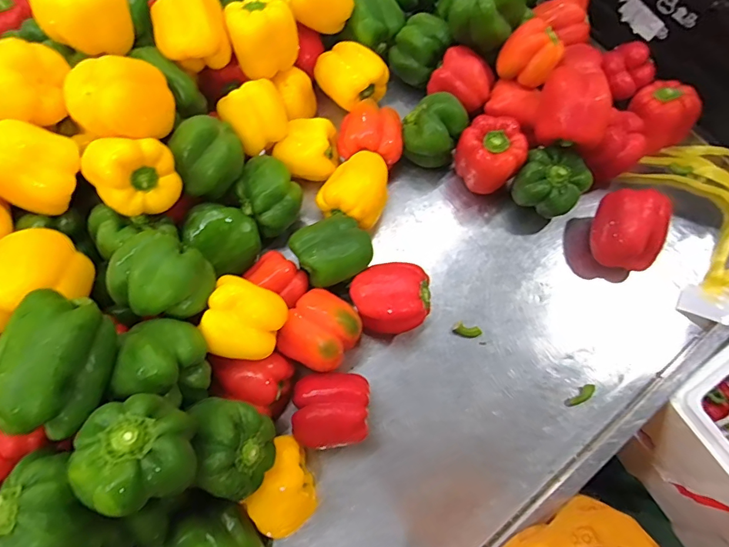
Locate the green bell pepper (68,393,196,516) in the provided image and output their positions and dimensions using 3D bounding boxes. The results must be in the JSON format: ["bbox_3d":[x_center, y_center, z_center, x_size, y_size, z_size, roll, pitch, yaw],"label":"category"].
[{"bbox_3d":[-0.184,0.147,0.370,0.077,0.073,0.084,0,70,-1],"label":"green bell pepper"}]

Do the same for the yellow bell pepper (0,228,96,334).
[{"bbox_3d":[-0.341,0.004,0.450,0.088,0.069,0.096,-21,72,-8],"label":"yellow bell pepper"}]

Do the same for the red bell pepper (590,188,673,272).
[{"bbox_3d":[0.359,-0.057,0.601,0.090,0.088,0.092,12,71,3],"label":"red bell pepper"}]

